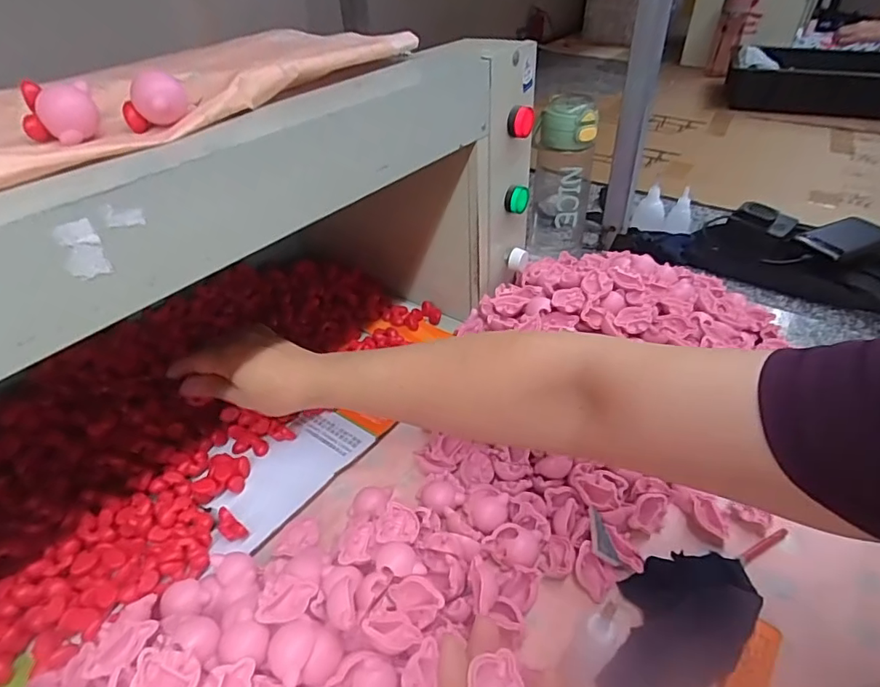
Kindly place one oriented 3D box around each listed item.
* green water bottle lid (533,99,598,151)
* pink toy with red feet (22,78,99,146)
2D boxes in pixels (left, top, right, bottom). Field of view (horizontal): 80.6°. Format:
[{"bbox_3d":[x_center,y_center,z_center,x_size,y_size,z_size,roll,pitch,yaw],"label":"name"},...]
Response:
[{"bbox_3d":[0.148,-0.260,0.617,0.074,0.054,0.057,6,39,9],"label":"green water bottle lid"},{"bbox_3d":[-0.209,-0.128,0.285,0.033,0.027,0.023,-11,40,-12],"label":"pink toy with red feet"}]

